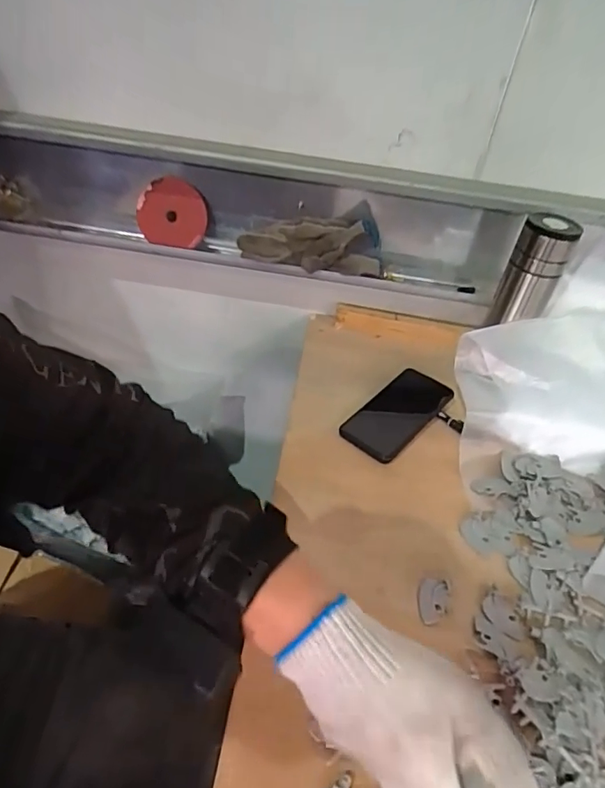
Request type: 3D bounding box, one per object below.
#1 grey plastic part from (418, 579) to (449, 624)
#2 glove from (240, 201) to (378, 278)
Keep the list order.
[{"bbox_3d":[0.121,0.193,0.462,0.026,0.010,0.038,14,42,8],"label":"grey plastic part"},{"bbox_3d":[0.016,-0.228,0.721,0.207,0.072,0.080,9,41,1],"label":"glove"}]

